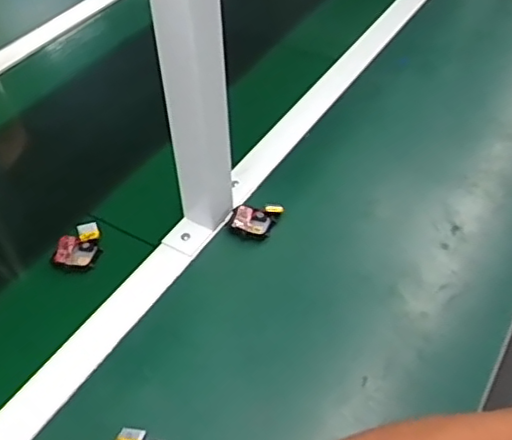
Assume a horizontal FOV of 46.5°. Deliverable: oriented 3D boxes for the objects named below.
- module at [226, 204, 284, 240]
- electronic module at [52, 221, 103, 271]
[{"bbox_3d":[-0.003,-0.002,0.635,0.048,0.015,0.048,20,51,19],"label":"module"},{"bbox_3d":[-0.181,0.027,0.617,0.040,0.019,0.052,10,48,11],"label":"electronic module"}]

